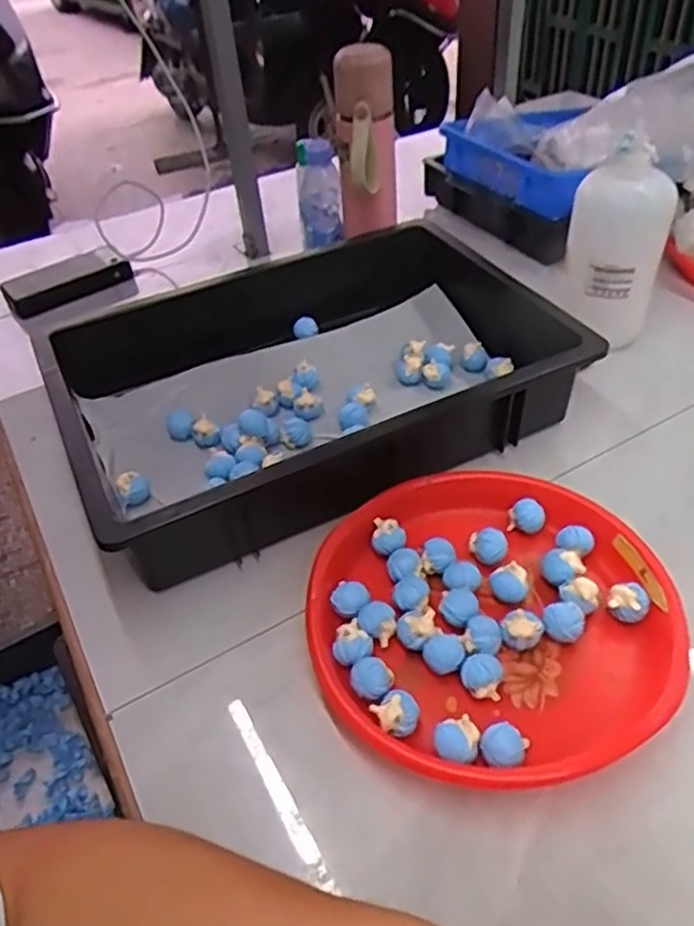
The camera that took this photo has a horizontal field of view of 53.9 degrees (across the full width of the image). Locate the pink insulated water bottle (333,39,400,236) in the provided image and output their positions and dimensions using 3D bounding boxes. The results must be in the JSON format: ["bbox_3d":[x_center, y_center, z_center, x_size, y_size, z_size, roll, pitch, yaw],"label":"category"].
[{"bbox_3d":[0.025,-0.339,0.786,0.069,0.225,0.067,-7,42,-1],"label":"pink insulated water bottle"}]

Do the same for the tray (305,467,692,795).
[{"bbox_3d":[0.102,0.107,0.498,0.246,0.033,0.251,-4,42,3],"label":"tray"}]

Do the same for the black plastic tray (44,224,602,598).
[{"bbox_3d":[-0.029,-0.089,0.670,0.464,0.102,0.313,-23,45,-17],"label":"black plastic tray"}]

